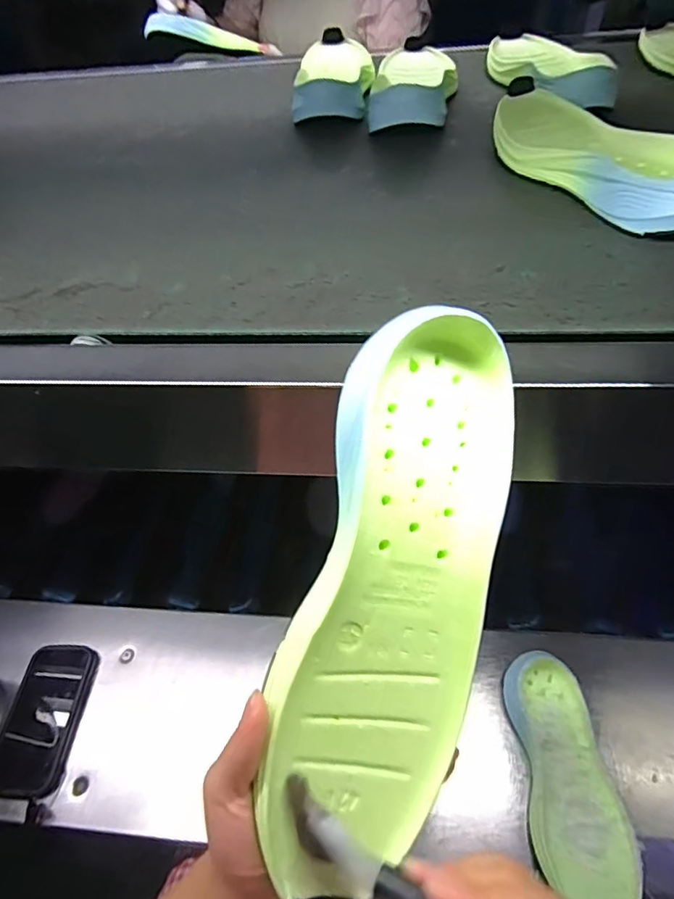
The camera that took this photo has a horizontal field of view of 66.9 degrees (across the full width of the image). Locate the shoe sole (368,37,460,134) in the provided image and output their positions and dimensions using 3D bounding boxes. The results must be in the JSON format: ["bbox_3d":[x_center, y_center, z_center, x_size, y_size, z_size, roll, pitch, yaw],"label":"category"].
[{"bbox_3d":[0.104,-0.484,0.665,0.100,0.049,0.292,2,50,9],"label":"shoe sole"}]

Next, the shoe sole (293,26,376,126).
[{"bbox_3d":[-0.006,-0.514,0.700,0.098,0.050,0.268,-4,49,3],"label":"shoe sole"}]

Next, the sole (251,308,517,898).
[{"bbox_3d":[0.028,0.074,0.270,0.099,0.060,0.278,14,85,-17],"label":"sole"}]

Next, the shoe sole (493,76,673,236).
[{"bbox_3d":[0.237,-0.275,0.469,0.107,0.045,0.296,-23,51,-13],"label":"shoe sole"}]

